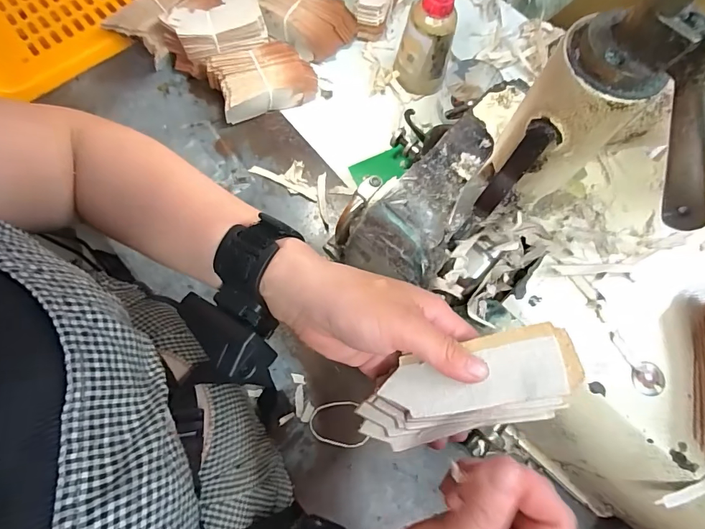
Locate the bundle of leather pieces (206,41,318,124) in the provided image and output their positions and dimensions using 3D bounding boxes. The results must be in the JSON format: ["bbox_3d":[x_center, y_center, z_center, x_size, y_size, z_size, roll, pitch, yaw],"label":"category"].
[{"bbox_3d":[-0.109,-0.225,0.501,0.121,0.044,0.074,-24,75,-9],"label":"bundle of leather pieces"}]

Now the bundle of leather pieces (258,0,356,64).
[{"bbox_3d":[-0.060,-0.315,0.531,0.117,0.041,0.077,28,74,7],"label":"bundle of leather pieces"}]

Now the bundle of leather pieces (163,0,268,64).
[{"bbox_3d":[-0.158,-0.278,0.479,0.107,0.035,0.048,-14,74,-6],"label":"bundle of leather pieces"}]

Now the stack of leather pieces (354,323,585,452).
[{"bbox_3d":[0.065,0.074,0.238,0.129,0.020,0.050,-21,74,9],"label":"stack of leather pieces"}]

